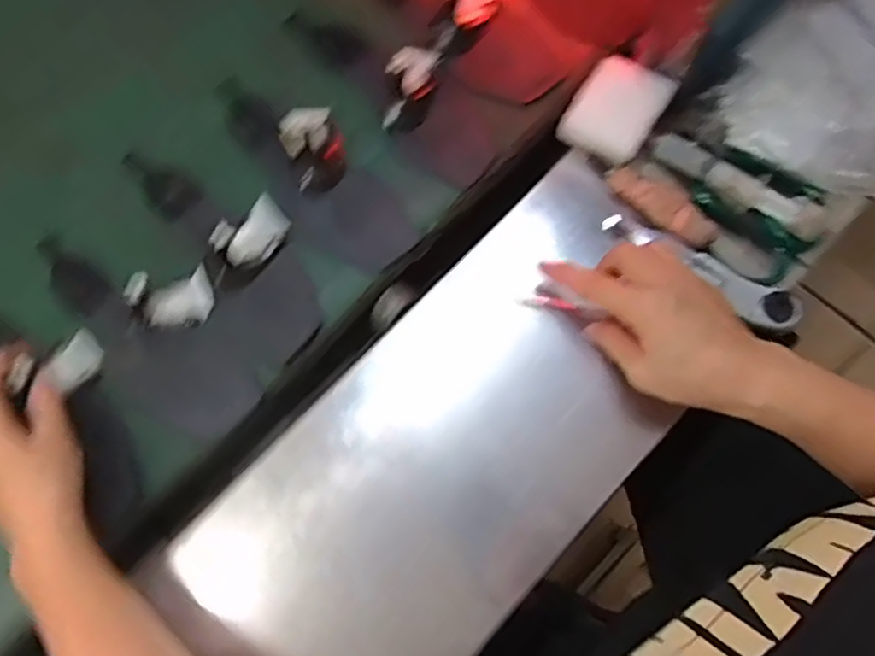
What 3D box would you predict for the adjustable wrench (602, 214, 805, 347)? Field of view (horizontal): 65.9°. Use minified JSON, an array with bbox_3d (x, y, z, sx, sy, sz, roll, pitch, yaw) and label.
[{"bbox_3d":[0.194,-0.040,0.499,0.156,0.016,0.034,30,76,10],"label":"adjustable wrench"}]

